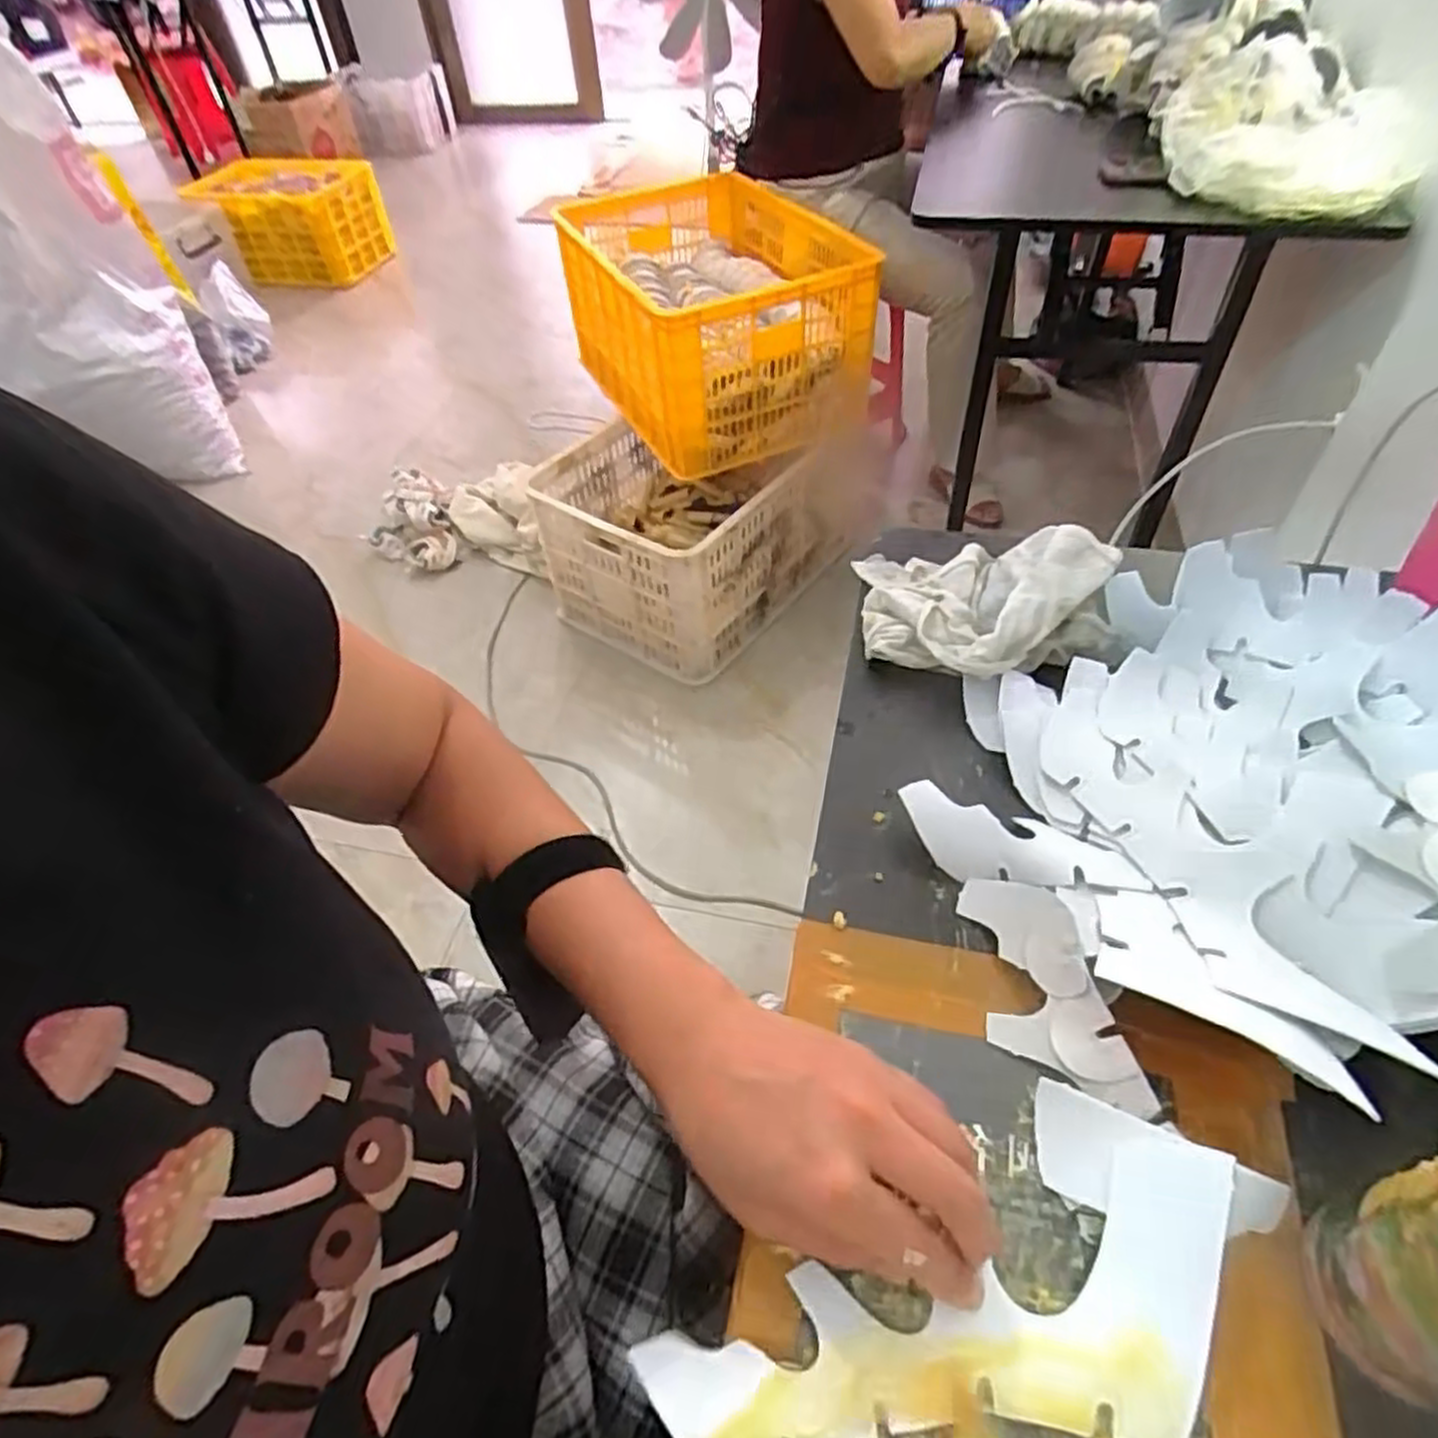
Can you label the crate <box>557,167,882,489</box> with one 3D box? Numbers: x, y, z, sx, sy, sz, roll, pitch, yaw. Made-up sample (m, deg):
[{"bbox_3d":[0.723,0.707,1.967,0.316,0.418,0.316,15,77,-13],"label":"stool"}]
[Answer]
[{"bbox_3d":[-0.017,-0.765,1.489,0.429,0.282,0.599,-22,51,-14],"label":"crate"}]

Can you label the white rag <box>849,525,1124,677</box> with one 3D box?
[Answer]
[{"bbox_3d":[0.167,-0.078,0.510,0.156,0.058,0.126,7,52,10],"label":"white rag"}]

